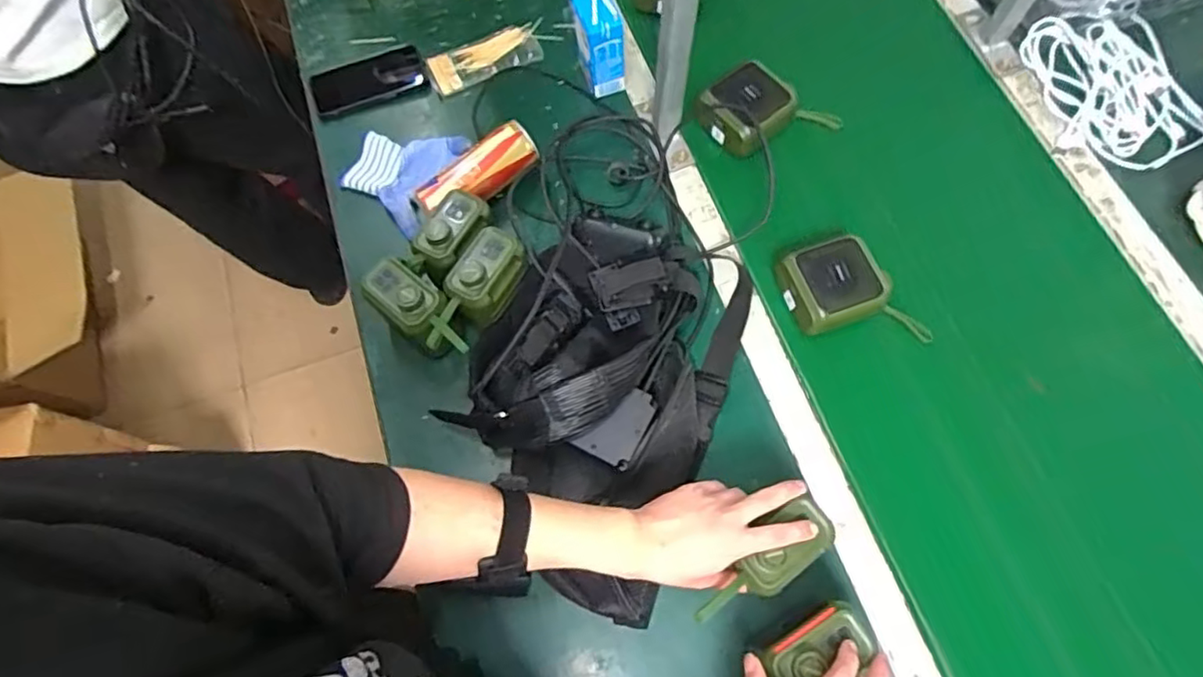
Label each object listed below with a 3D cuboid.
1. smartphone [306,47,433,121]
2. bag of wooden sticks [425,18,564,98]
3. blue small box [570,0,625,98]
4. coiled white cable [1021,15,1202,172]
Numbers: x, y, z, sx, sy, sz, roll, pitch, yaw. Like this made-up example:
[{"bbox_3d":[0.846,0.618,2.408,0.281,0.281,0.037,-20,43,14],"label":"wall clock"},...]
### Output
[{"bbox_3d":[-0.311,-0.340,0.831,0.154,0.010,0.085,-15,70,-3],"label":"smartphone"},{"bbox_3d":[-0.144,-0.379,0.834,0.172,0.014,0.074,-28,71,-7],"label":"bag of wooden sticks"},{"bbox_3d":[-0.002,-0.358,0.761,0.054,0.118,0.058,-10,70,-1],"label":"blue small box"},{"bbox_3d":[0.624,-0.298,0.754,0.171,0.020,0.208,-9,70,0],"label":"coiled white cable"}]

